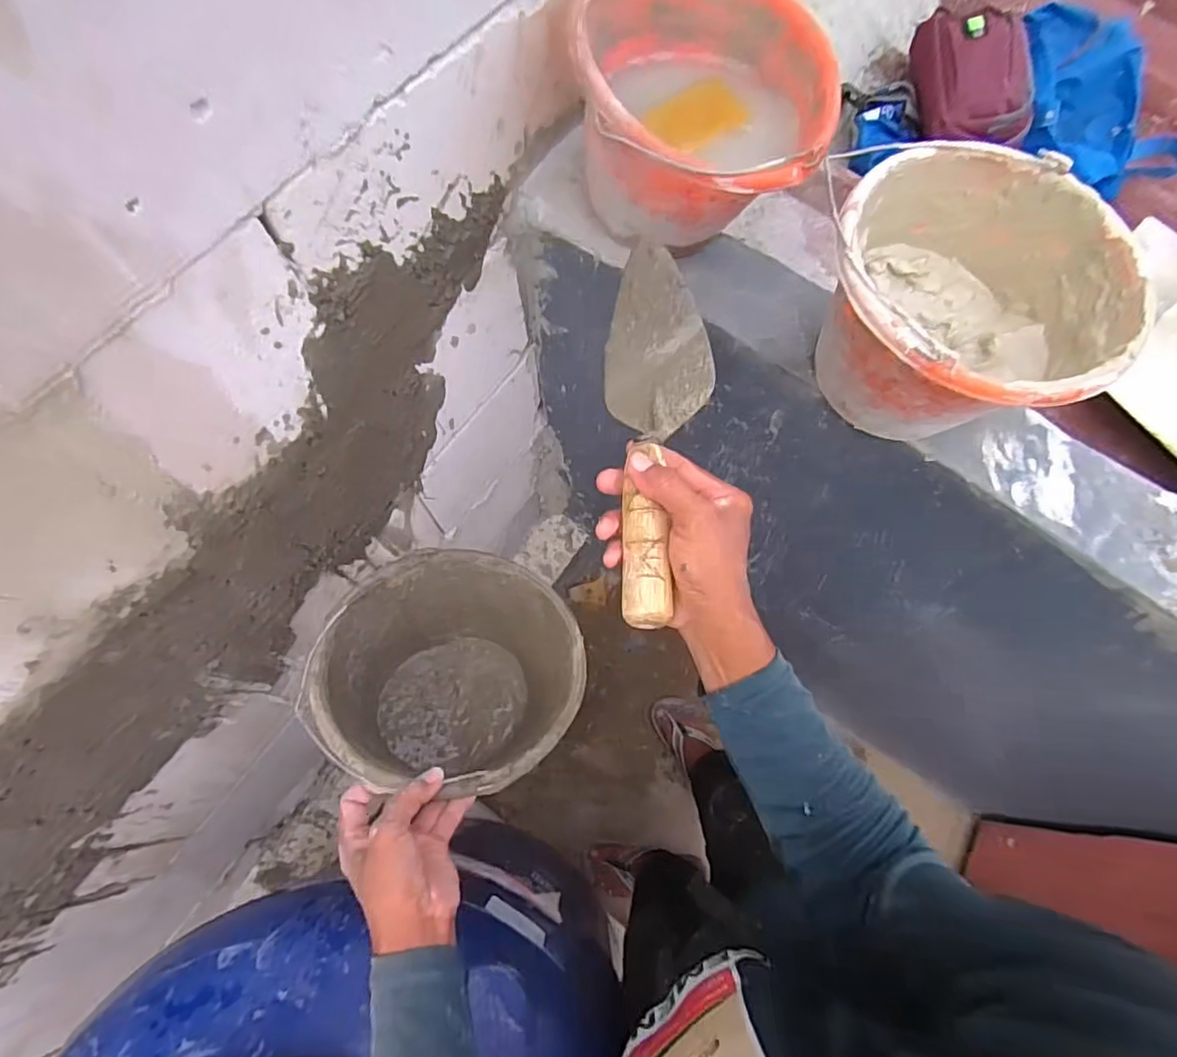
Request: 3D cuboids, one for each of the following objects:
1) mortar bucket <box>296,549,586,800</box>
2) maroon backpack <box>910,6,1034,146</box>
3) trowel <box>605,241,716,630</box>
[{"bbox_3d":[-0.156,0.181,0.633,0.248,0.200,0.250,13,46,-10],"label":"mortar bucket"},{"bbox_3d":[0.468,-0.551,0.697,0.117,0.068,0.179,-1,69,0],"label":"maroon backpack"},{"bbox_3d":[0.053,-0.073,0.435,0.080,0.064,0.296,3,68,1],"label":"trowel"}]

